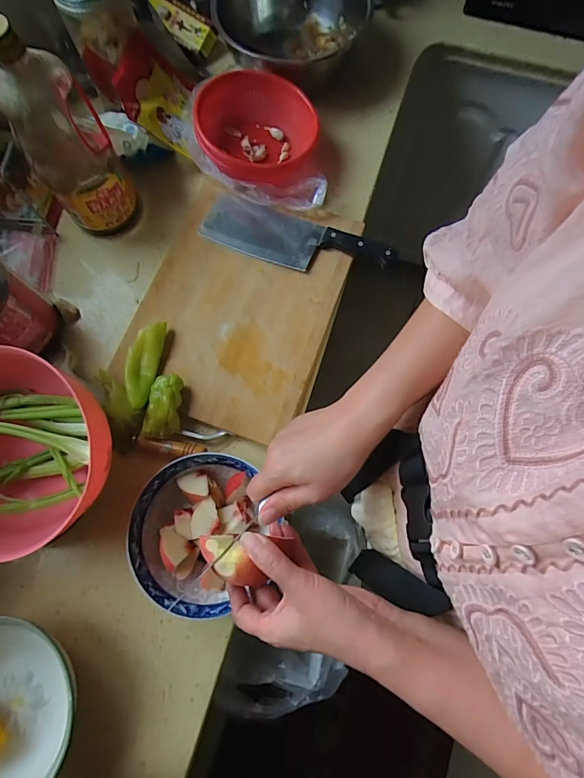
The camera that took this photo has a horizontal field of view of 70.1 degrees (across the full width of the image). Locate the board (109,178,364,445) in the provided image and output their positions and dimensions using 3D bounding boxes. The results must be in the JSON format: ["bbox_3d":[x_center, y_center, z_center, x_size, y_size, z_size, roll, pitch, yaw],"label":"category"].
[{"bbox_3d":[-0.076,-0.116,0.568,0.255,0.032,0.336,15,75,4],"label":"board"}]

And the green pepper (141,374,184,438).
[{"bbox_3d":[-0.163,0.022,0.527,0.042,0.031,0.075,3,74,1],"label":"green pepper"}]

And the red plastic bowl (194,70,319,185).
[{"bbox_3d":[-0.048,-0.365,0.594,0.149,0.091,0.139,0,74,0],"label":"red plastic bowl"}]

